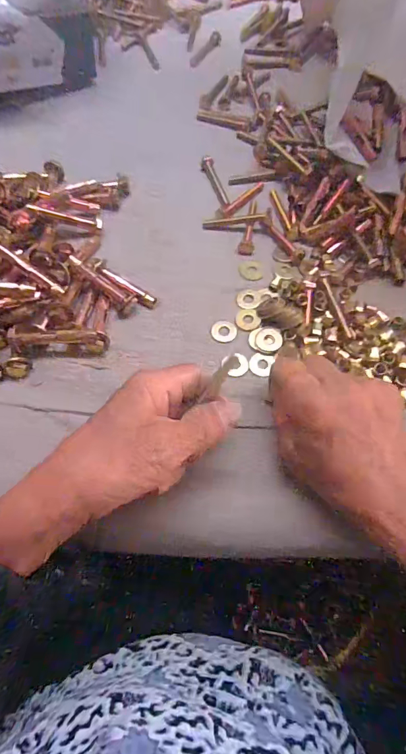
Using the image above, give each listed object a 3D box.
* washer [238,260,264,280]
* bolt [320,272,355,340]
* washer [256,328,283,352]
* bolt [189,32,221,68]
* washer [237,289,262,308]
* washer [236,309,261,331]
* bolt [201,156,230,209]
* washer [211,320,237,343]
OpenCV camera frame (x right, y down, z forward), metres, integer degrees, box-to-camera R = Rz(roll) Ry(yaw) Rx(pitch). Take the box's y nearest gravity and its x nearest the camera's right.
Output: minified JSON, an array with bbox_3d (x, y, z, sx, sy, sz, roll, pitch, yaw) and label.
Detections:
[{"bbox_3d":[0.043,-0.095,0.352,0.021,0.005,0.018,0,64,2],"label":"washer"},{"bbox_3d":[0.107,-0.058,0.315,0.007,0.009,0.062,-14,66,-3],"label":"bolt"},{"bbox_3d":[0.052,-0.030,0.312,0.020,0.004,0.021,1,64,2],"label":"washer"},{"bbox_3d":[0.002,-0.409,0.491,0.016,0.011,0.060,31,71,15],"label":"bolt"},{"bbox_3d":[0.039,-0.066,0.333,0.020,0.004,0.020,-1,64,1],"label":"washer"},{"bbox_3d":[0.037,-0.048,0.324,0.019,0.004,0.021,-19,65,-7],"label":"washer"},{"bbox_3d":[0.012,-0.194,0.389,0.012,0.008,0.063,-16,64,-6],"label":"bolt"},{"bbox_3d":[0.017,-0.038,0.319,0.021,0.004,0.020,-1,64,1],"label":"washer"}]

